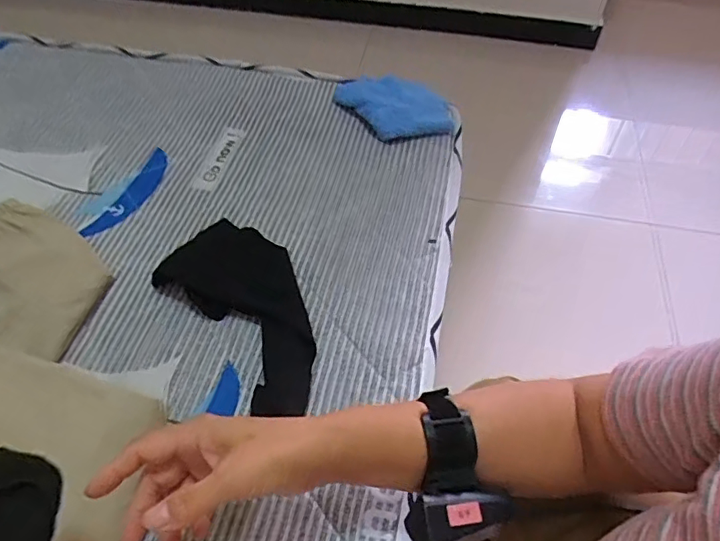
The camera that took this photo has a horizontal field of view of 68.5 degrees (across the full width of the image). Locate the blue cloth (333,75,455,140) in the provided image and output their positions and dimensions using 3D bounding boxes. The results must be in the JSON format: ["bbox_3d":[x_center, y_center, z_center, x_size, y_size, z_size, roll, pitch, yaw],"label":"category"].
[{"bbox_3d":[0.048,-0.242,0.759,0.112,0.031,0.165,-29,59,-21],"label":"blue cloth"}]

